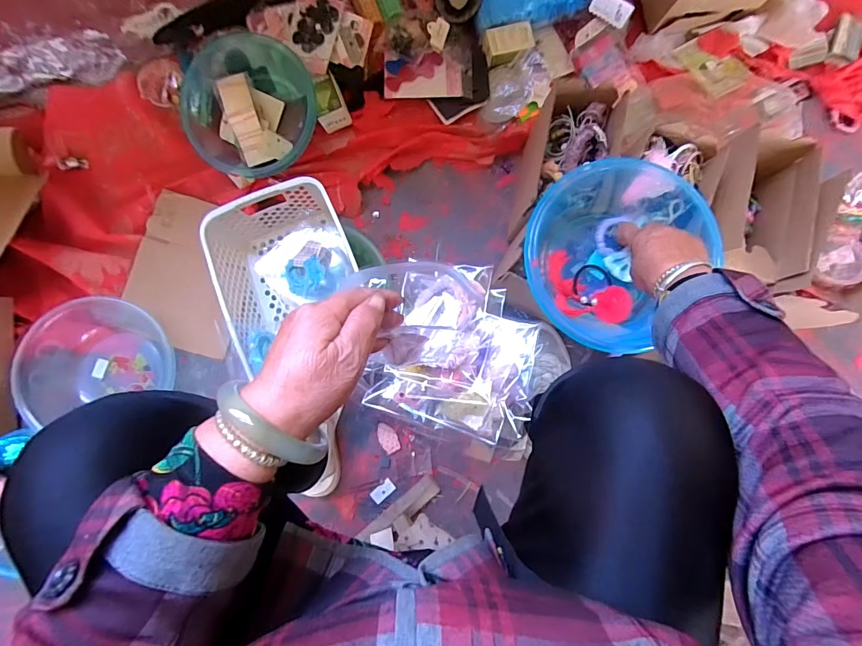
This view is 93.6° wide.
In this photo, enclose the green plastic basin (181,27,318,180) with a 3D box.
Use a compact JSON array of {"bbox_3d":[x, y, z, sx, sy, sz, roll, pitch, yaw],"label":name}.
[{"bbox_3d":[-0.323,-0.375,0.703,0.244,0.082,0.221,42,86,2],"label":"green plastic basin"}]

